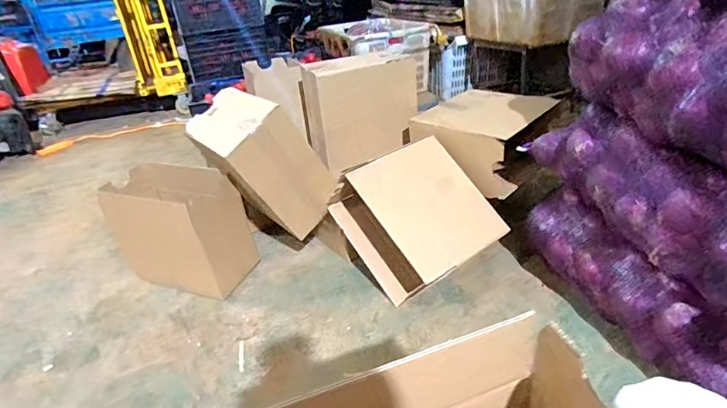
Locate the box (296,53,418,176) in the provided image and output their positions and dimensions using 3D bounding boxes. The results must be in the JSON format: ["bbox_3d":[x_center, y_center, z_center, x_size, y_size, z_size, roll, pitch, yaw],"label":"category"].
[{"bbox_3d":[-0.012,-0.296,1.381,0.324,0.281,0.182,-14,29,-14],"label":"box"}]

